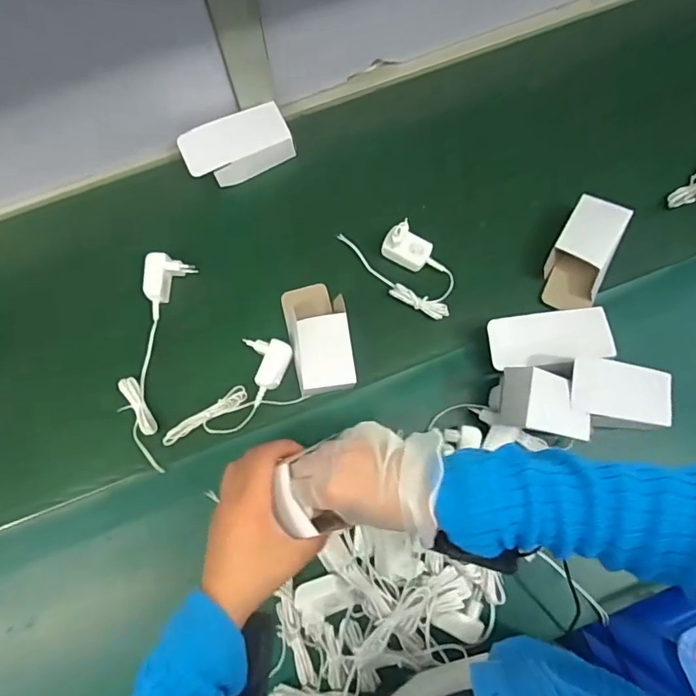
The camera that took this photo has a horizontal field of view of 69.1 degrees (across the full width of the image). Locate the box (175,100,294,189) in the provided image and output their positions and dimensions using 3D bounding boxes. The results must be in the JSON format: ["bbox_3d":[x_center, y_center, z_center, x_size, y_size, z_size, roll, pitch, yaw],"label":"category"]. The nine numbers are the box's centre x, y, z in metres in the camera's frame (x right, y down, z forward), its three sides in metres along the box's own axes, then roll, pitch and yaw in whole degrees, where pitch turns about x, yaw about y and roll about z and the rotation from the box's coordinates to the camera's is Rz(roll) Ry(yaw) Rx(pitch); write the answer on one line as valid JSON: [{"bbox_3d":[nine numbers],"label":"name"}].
[{"bbox_3d":[-0.151,-0.275,0.694,0.143,0.039,0.073,-22,76,-4],"label":"box"}]

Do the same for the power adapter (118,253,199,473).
[{"bbox_3d":[-0.245,0.012,0.634,0.063,0.042,0.262,5,76,3],"label":"power adapter"}]

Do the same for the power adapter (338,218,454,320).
[{"bbox_3d":[0.076,-0.112,0.658,0.081,0.053,0.168,-35,77,-7],"label":"power adapter"}]

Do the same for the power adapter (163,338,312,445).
[{"bbox_3d":[-0.148,0.056,0.629,0.180,0.027,0.091,-25,76,-5],"label":"power adapter"}]

